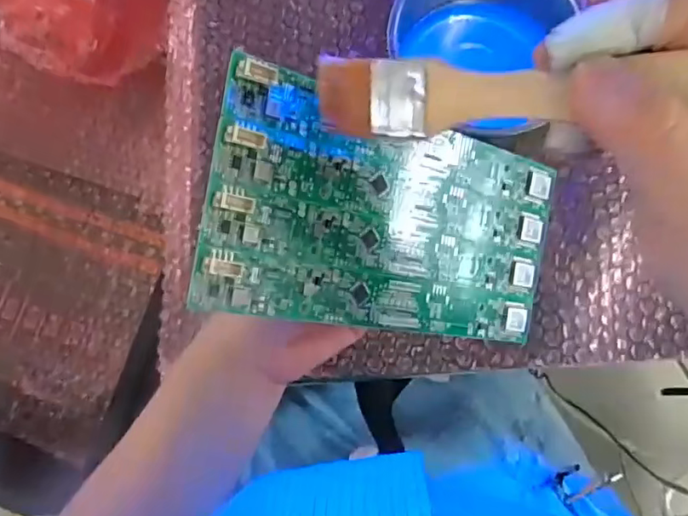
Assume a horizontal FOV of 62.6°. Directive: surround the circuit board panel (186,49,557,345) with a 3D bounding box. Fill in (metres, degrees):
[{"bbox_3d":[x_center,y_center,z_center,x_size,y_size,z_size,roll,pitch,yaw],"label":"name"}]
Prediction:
[{"bbox_3d":[0.031,-0.016,0.272,0.197,0.006,0.100,10,90,-33],"label":"circuit board panel"}]

